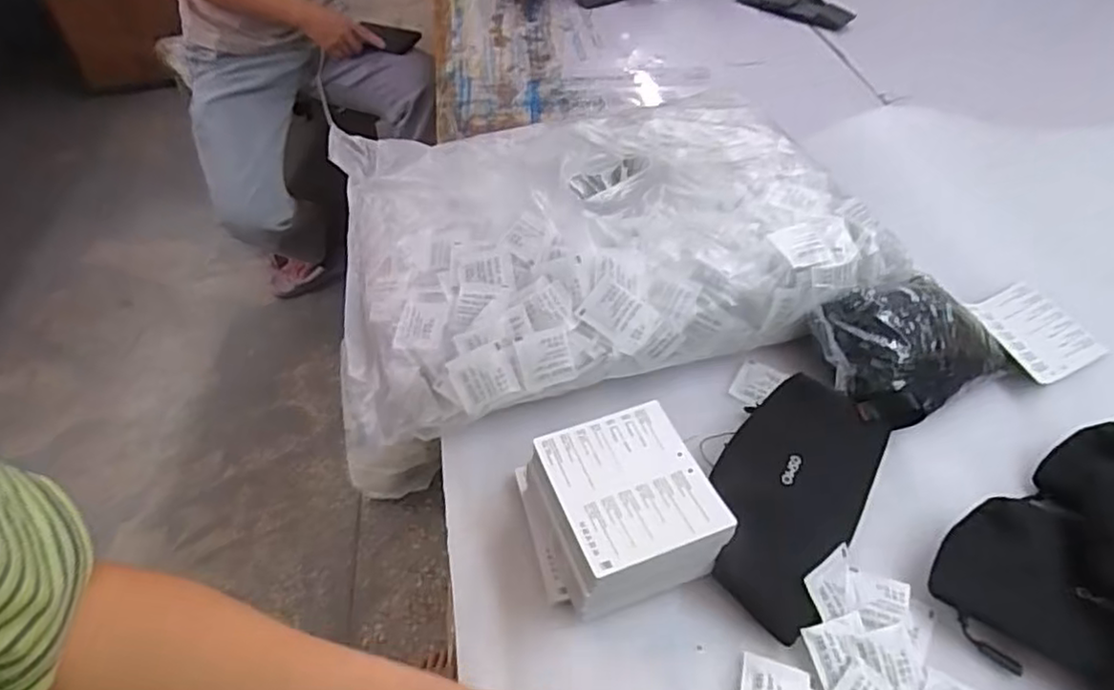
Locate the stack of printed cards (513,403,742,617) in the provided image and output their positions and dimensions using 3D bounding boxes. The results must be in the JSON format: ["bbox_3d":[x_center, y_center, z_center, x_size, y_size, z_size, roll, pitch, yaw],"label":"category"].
[{"bbox_3d":[0.036,0.103,0.431,0.104,0.064,0.109,-14,48,-14],"label":"stack of printed cards"}]

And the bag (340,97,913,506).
[{"bbox_3d":[0.012,-0.108,0.604,0.446,0.097,0.349,-15,48,-15],"label":"bag"}]

